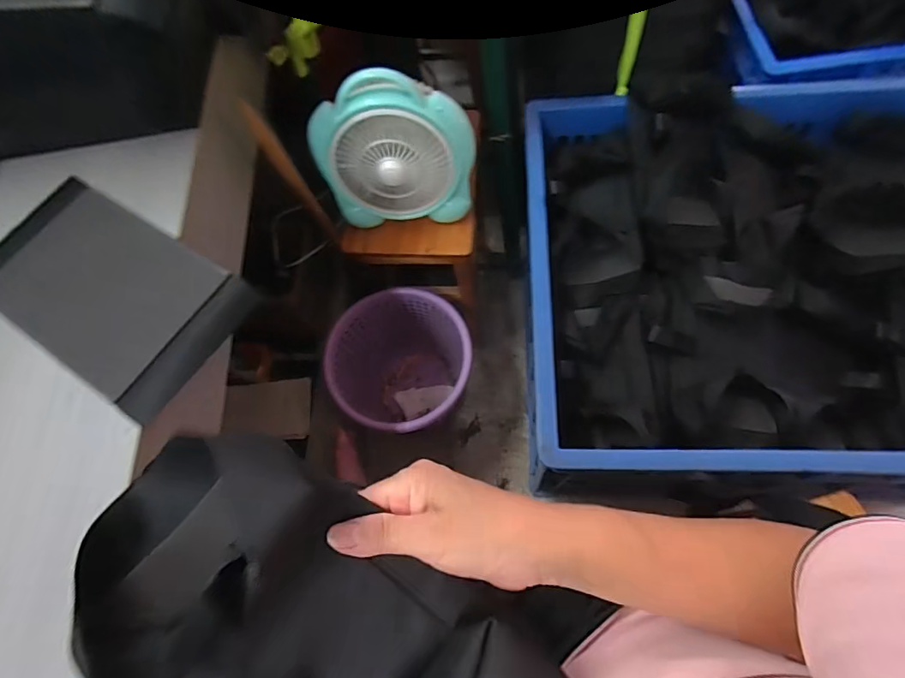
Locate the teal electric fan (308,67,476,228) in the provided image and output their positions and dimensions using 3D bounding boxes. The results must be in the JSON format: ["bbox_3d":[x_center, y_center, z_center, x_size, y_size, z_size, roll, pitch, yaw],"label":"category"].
[{"bbox_3d":[-0.091,-0.280,0.750,0.239,0.224,0.080,-6,66,3],"label":"teal electric fan"}]

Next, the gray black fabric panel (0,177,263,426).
[{"bbox_3d":[-0.341,-0.054,0.482,0.269,0.028,0.154,30,67,12],"label":"gray black fabric panel"}]

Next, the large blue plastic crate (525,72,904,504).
[{"bbox_3d":[0.523,-0.120,0.793,0.812,0.319,0.647,-1,67,5],"label":"large blue plastic crate"}]

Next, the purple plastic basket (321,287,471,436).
[{"bbox_3d":[-0.105,0.076,1.034,0.275,0.297,0.285,-2,67,5],"label":"purple plastic basket"}]

